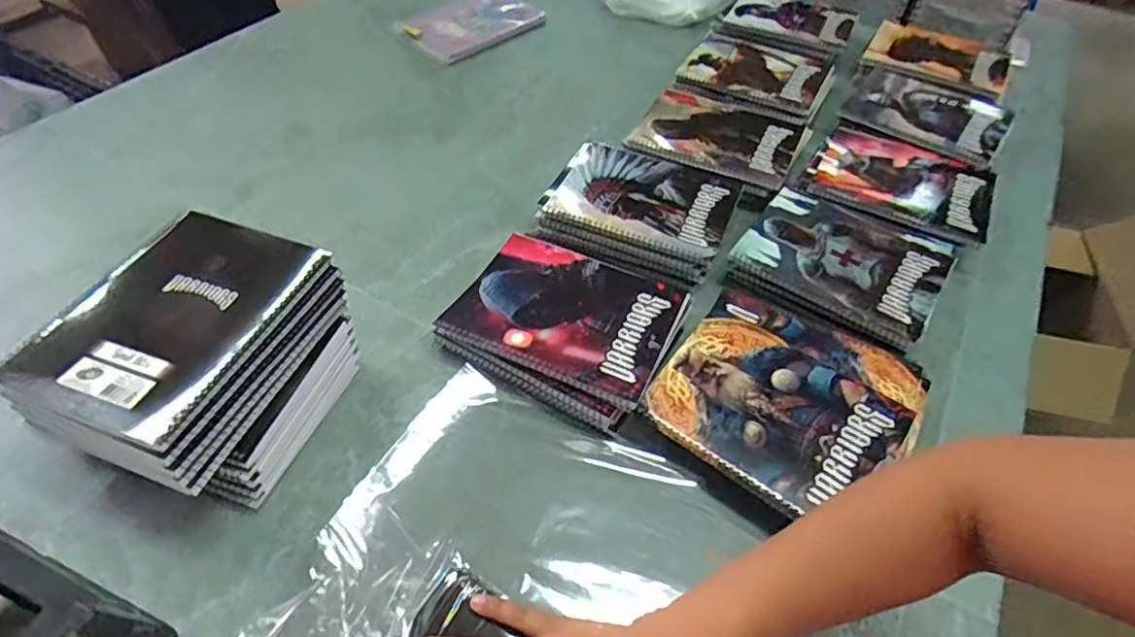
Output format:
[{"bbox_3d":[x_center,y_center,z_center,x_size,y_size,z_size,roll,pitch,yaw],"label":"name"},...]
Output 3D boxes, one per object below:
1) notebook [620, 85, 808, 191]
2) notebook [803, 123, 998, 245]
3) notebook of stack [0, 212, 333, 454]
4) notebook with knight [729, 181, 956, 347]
[{"bbox_3d":[0.193,-0.237,0.777,0.202,0.018,0.164,21,51,12],"label":"notebook"},{"bbox_3d":[0.396,-0.163,0.728,0.202,0.024,0.169,23,56,8],"label":"notebook"},{"bbox_3d":[-0.307,-0.008,0.481,0.152,0.012,0.202,18,51,10],"label":"notebook of stack"},{"bbox_3d":[0.289,-0.064,0.646,0.194,0.018,0.156,28,53,17],"label":"notebook with knight"}]

